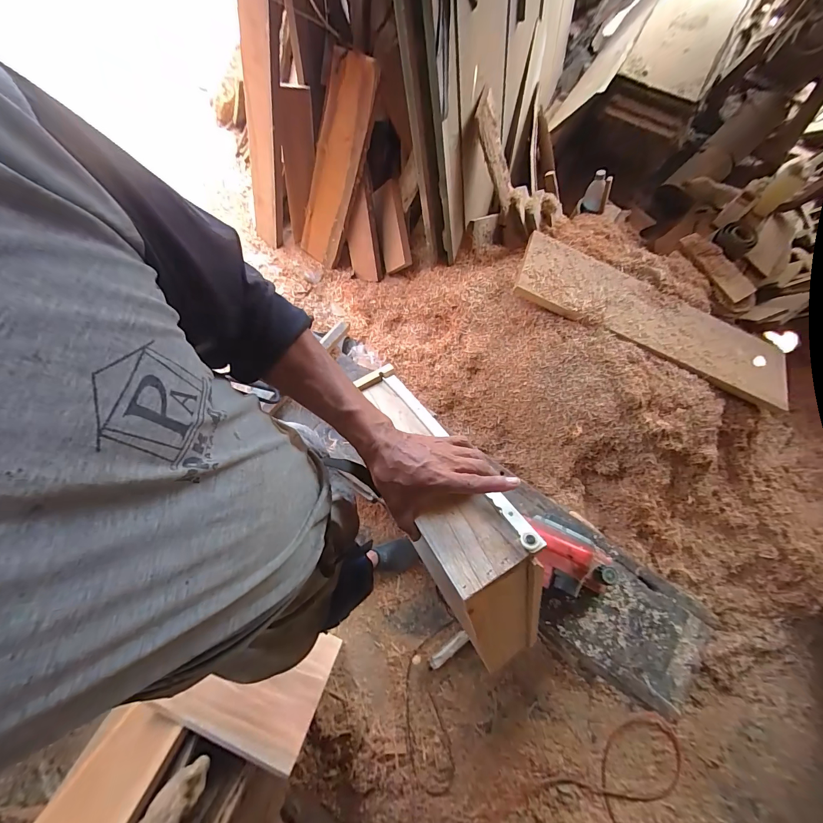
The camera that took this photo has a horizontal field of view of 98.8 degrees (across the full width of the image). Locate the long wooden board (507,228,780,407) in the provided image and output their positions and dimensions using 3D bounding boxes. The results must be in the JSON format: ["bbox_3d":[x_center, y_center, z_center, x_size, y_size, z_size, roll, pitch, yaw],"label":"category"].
[{"bbox_3d":[0.851,-0.295,1.199,1.030,0.033,0.260,21,71,-6],"label":"long wooden board"}]

